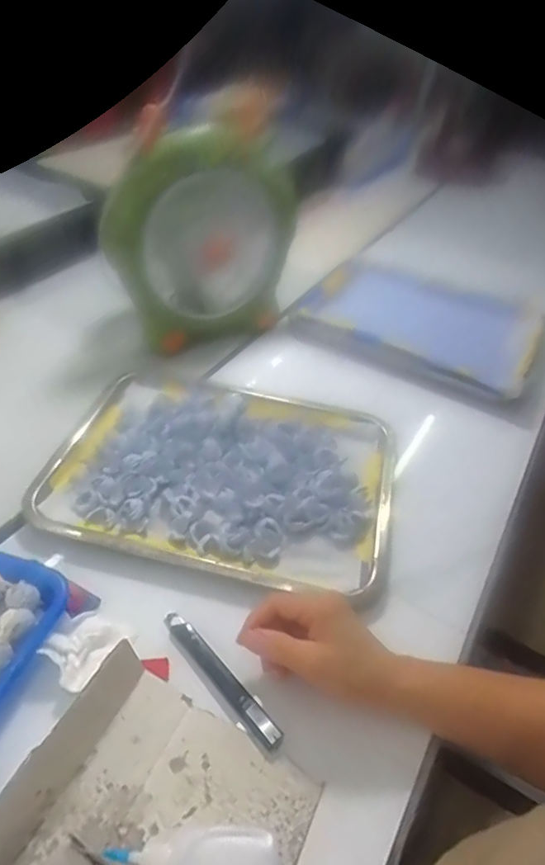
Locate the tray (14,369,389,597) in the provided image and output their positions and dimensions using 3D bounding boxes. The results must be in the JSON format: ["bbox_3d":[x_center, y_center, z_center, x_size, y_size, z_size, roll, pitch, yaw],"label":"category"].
[{"bbox_3d":[-0.050,0.029,0.566,0.341,0.024,0.246,13,43,5],"label":"tray"}]

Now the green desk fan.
[{"bbox_3d":[-0.089,-0.238,0.684,0.207,0.233,0.146,11,43,3],"label":"green desk fan"}]

